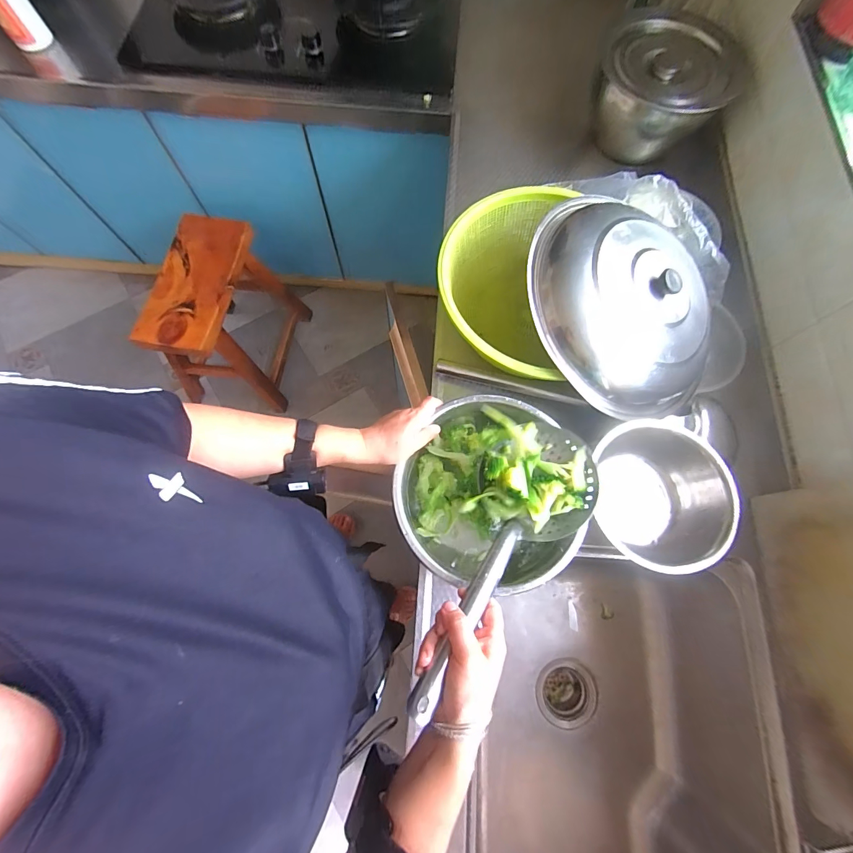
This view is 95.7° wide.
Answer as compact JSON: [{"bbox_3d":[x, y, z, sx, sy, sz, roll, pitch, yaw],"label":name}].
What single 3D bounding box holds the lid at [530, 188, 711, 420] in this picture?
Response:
[{"bbox_3d":[0.283,-0.174,0.564,0.284,0.062,0.295,0,92,2],"label":"lid"}]

